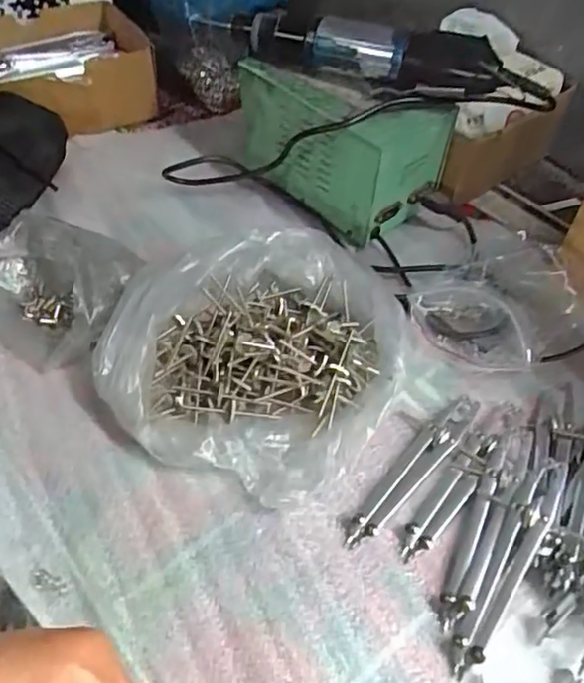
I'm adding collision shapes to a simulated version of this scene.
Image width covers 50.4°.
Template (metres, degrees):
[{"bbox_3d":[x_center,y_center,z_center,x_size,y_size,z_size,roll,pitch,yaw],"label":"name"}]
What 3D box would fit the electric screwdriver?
[{"bbox_3d":[0.046,-0.229,0.481,0.233,0.043,0.037,23,52,15],"label":"electric screwdriver"}]

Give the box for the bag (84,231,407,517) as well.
[{"bbox_3d":[-0.022,0.002,0.411,0.187,0.038,0.189,21,52,13],"label":"bag"}]

